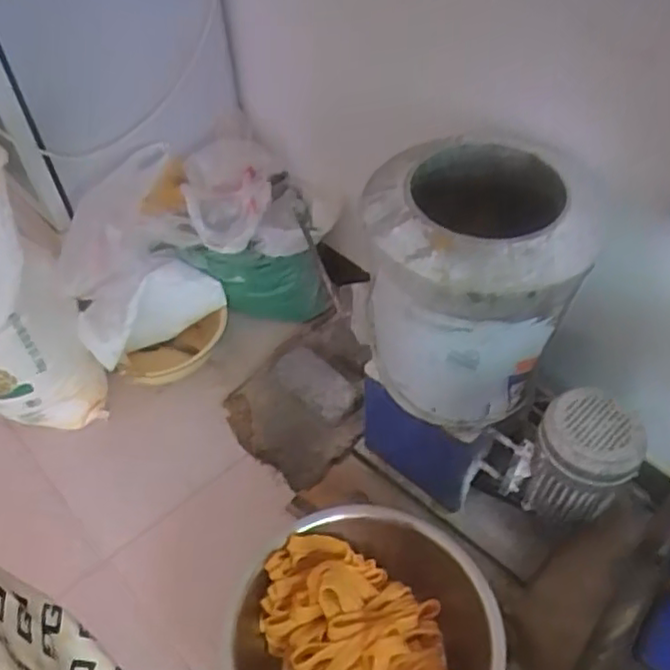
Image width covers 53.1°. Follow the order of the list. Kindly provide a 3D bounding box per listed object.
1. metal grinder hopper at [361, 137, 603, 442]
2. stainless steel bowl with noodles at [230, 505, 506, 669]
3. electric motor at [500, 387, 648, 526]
[{"bbox_3d":[0.204,-0.066,1.093,0.313,0.422,0.339,6,42,6],"label":"metal grinder hopper"},{"bbox_3d":[0.058,0.542,1.169,0.431,0.216,0.420,0,41,0],"label":"stainless steel bowl with noodles"},{"bbox_3d":[0.421,0.224,1.154,0.166,0.247,0.153,-19,45,-21],"label":"electric motor"}]

